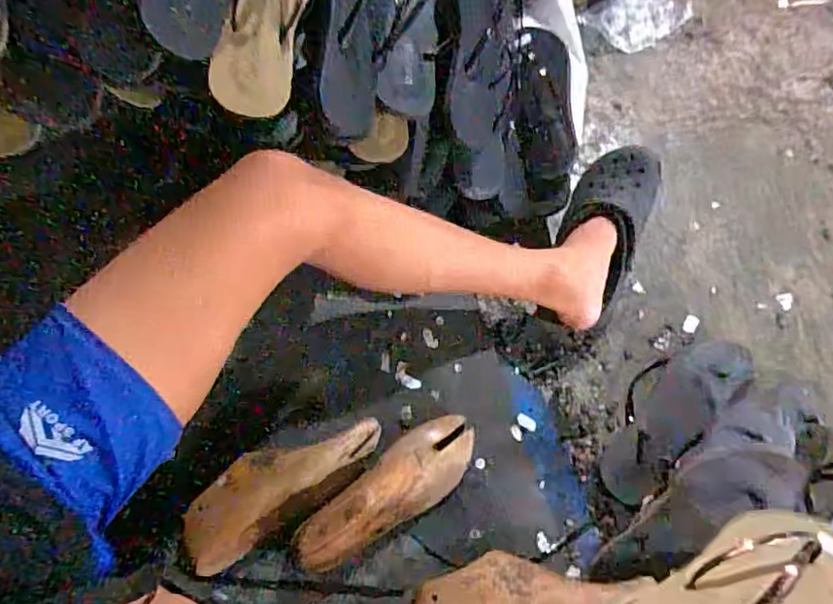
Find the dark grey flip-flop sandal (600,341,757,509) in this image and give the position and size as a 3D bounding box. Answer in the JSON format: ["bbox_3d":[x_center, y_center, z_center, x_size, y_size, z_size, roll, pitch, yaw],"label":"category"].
[{"bbox_3d":[0.323,0.137,0.754,0.276,0.036,0.105,-41,76,-15],"label":"dark grey flip-flop sandal"}]

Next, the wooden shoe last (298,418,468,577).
[{"bbox_3d":[-0.027,0.204,0.639,0.226,0.057,0.077,-37,75,-14],"label":"wooden shoe last"}]

